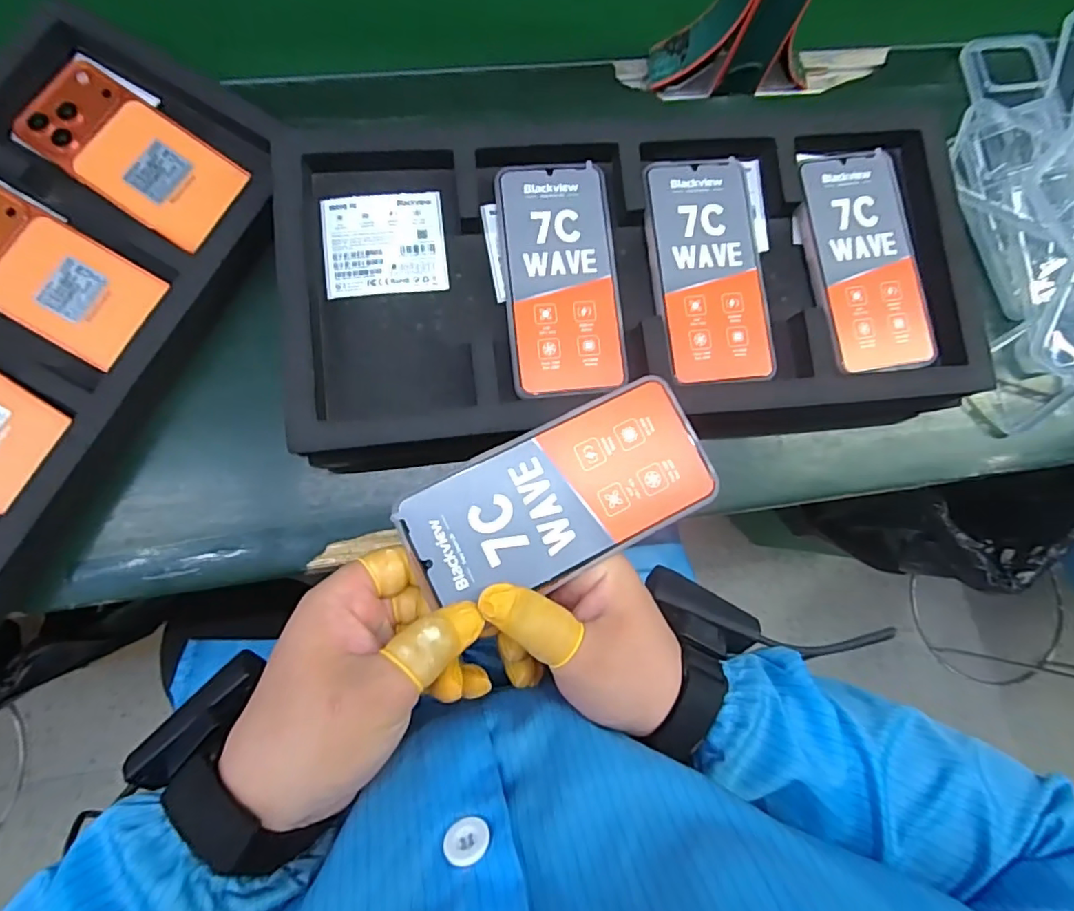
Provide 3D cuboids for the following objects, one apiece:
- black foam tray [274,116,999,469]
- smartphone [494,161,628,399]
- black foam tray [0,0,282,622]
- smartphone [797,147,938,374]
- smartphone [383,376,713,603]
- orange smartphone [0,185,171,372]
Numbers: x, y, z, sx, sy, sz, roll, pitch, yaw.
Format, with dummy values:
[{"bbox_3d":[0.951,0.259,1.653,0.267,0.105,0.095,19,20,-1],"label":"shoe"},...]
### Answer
[{"bbox_3d":[0.071,-0.125,0.401,0.473,0.063,0.223,-5,81,-5],"label":"black foam tray"},{"bbox_3d":[0.017,-0.122,0.378,0.078,0.005,0.161,-5,81,-5],"label":"smartphone"},{"bbox_3d":[-0.375,-0.071,0.368,0.208,0.030,0.477,28,79,1],"label":"black foam tray"},{"bbox_3d":[0.240,-0.141,0.397,0.078,0.005,0.160,-11,81,-6],"label":"smartphone"},{"bbox_3d":[0.012,0.021,0.292,0.163,0.007,0.077,-23,87,-8],"label":"smartphone"},{"bbox_3d":[-0.343,-0.128,0.374,0.165,0.015,0.075,29,79,1],"label":"orange smartphone"}]

